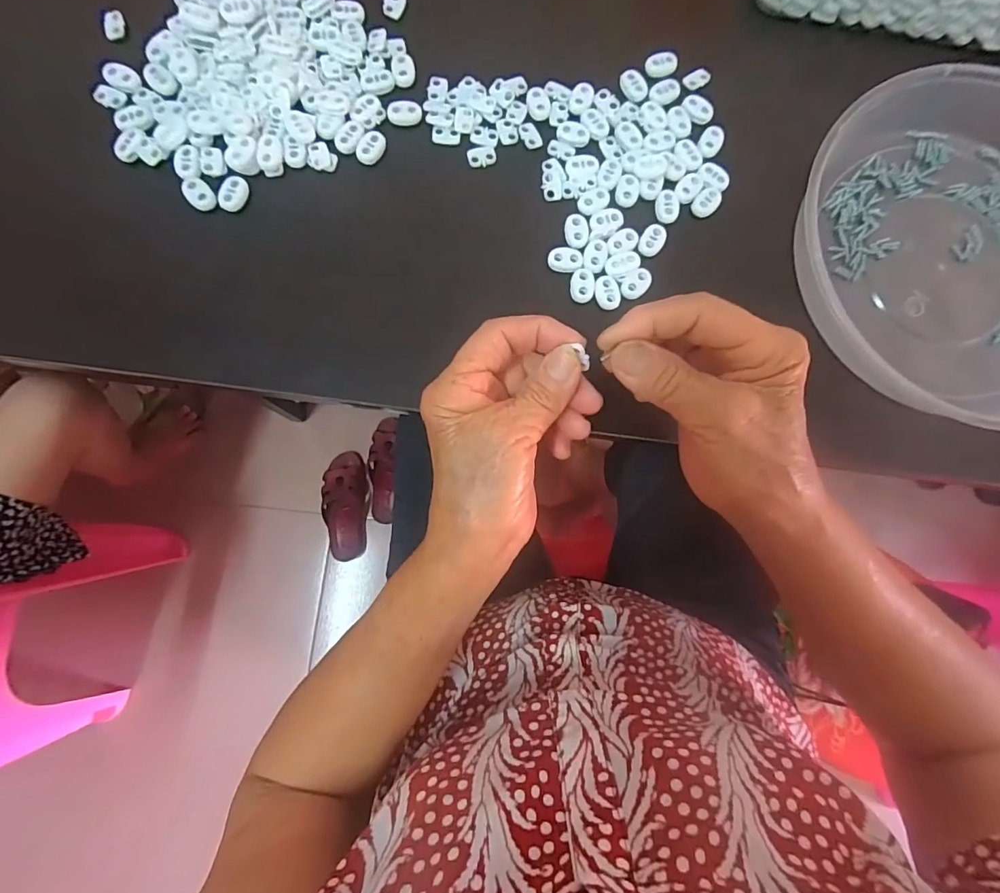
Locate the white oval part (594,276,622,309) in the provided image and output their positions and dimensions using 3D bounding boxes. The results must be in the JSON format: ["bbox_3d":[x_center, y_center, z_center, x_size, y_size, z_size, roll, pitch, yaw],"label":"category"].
[{"bbox_3d":[0.069,-0.099,0.301,0.015,0.004,0.022,-16,83,-6],"label":"white oval part"}]

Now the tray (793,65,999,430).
[{"bbox_3d":[0.301,-0.123,0.302,0.230,0.040,0.226,1,81,-4],"label":"tray"}]

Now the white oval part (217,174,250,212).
[{"bbox_3d":[-0.168,-0.160,0.296,0.014,0.006,0.023,15,81,-1],"label":"white oval part"}]

